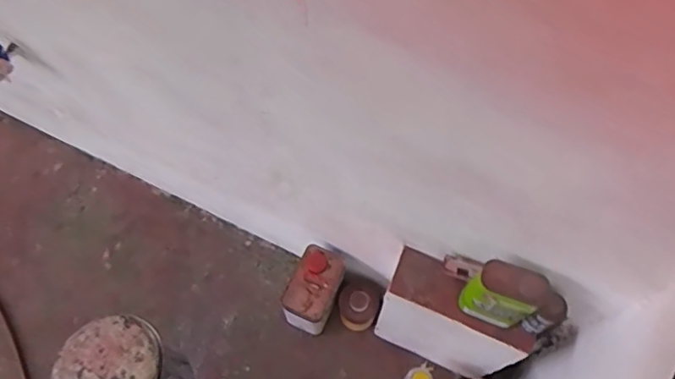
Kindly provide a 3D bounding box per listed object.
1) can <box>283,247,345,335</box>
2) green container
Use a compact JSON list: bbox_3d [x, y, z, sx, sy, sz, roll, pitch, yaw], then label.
[{"bbox_3d":[-0.060,0.279,1.397,0.120,0.237,0.187,25,66,10],"label":"can"},{"bbox_3d":[0.299,0.191,0.979,0.118,0.174,0.067,14,65,5],"label":"green container"}]

